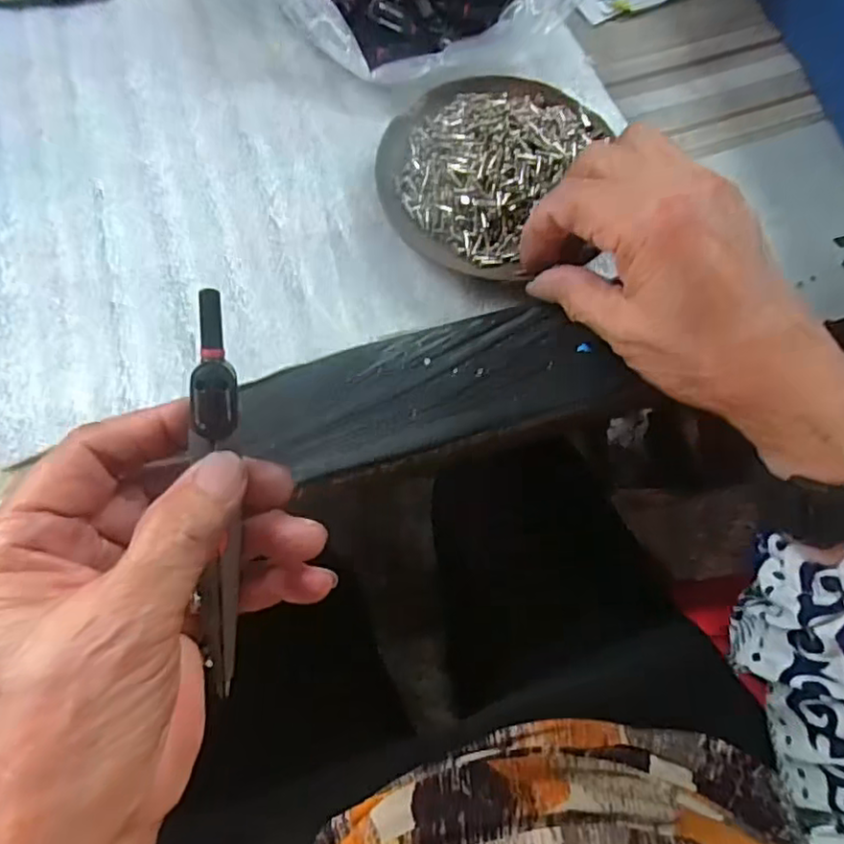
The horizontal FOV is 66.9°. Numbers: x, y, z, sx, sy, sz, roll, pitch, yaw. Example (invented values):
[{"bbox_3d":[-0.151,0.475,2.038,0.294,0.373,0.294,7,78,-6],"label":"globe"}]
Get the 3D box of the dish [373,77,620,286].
[{"bbox_3d":[0.031,-0.121,0.298,0.099,0.024,0.107,1,69,-2],"label":"dish"}]

